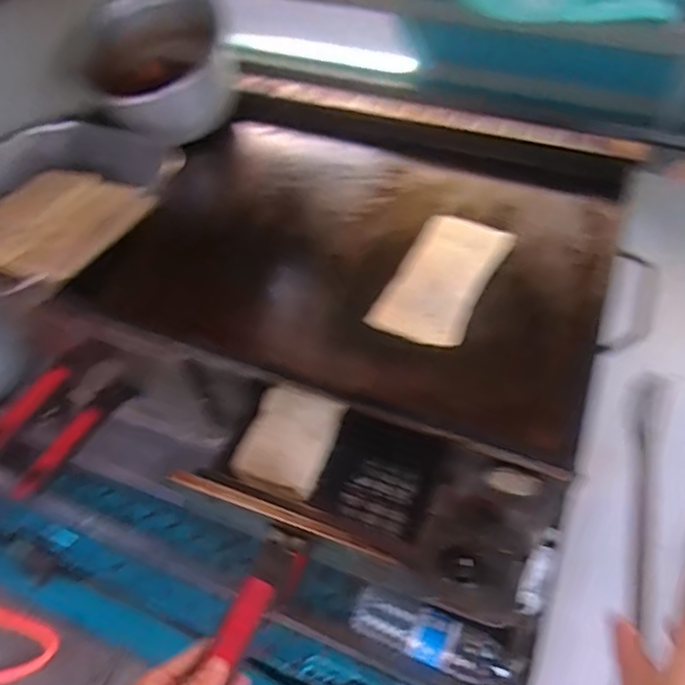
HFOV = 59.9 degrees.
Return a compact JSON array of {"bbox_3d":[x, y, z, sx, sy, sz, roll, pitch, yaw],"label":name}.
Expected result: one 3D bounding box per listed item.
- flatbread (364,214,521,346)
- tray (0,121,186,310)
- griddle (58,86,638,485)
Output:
[{"bbox_3d":[0.127,-0.084,0.751,0.115,0.010,0.216,23,58,18],"label":"flatbread"},{"bbox_3d":[-0.409,-0.177,0.807,0.290,0.074,0.353,24,58,19],"label":"tray"},{"bbox_3d":[0.018,-0.134,0.834,0.676,0.101,0.520,19,57,15],"label":"griddle"}]

